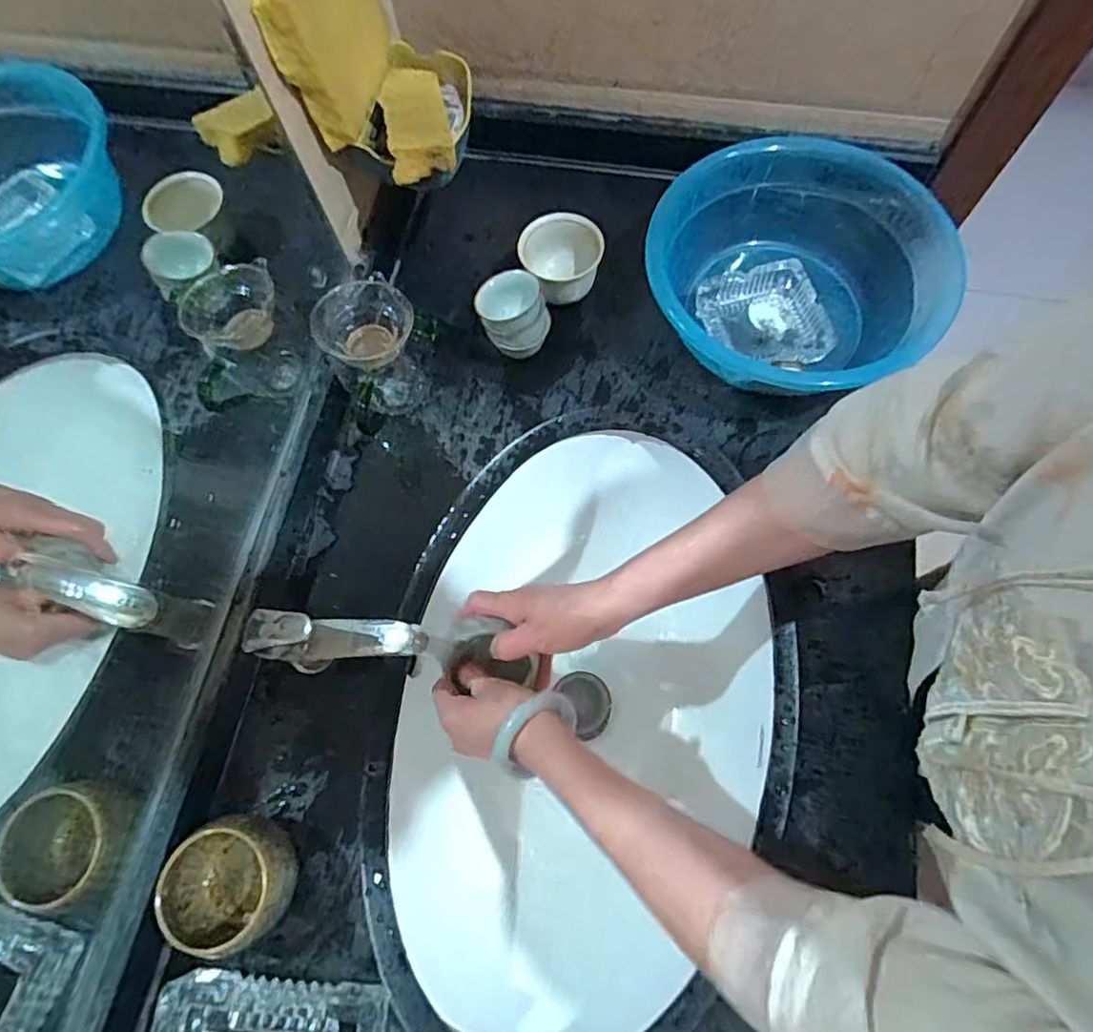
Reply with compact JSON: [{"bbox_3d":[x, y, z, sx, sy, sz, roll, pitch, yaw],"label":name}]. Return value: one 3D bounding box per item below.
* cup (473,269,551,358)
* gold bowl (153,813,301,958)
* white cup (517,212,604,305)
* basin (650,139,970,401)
[{"bbox_3d":[-0.030,-0.184,0.584,0.062,0.076,0.052,-13,70,-2],"label":"cup"},{"bbox_3d":[-0.230,0.265,0.449,0.089,0.054,0.084,-5,70,1],"label":"gold bowl"},{"bbox_3d":[0.015,-0.246,0.615,0.079,0.067,0.079,-1,70,2],"label":"white cup"},{"bbox_3d":[0.234,-0.217,0.587,0.267,0.093,0.261,19,72,9],"label":"basin"}]

